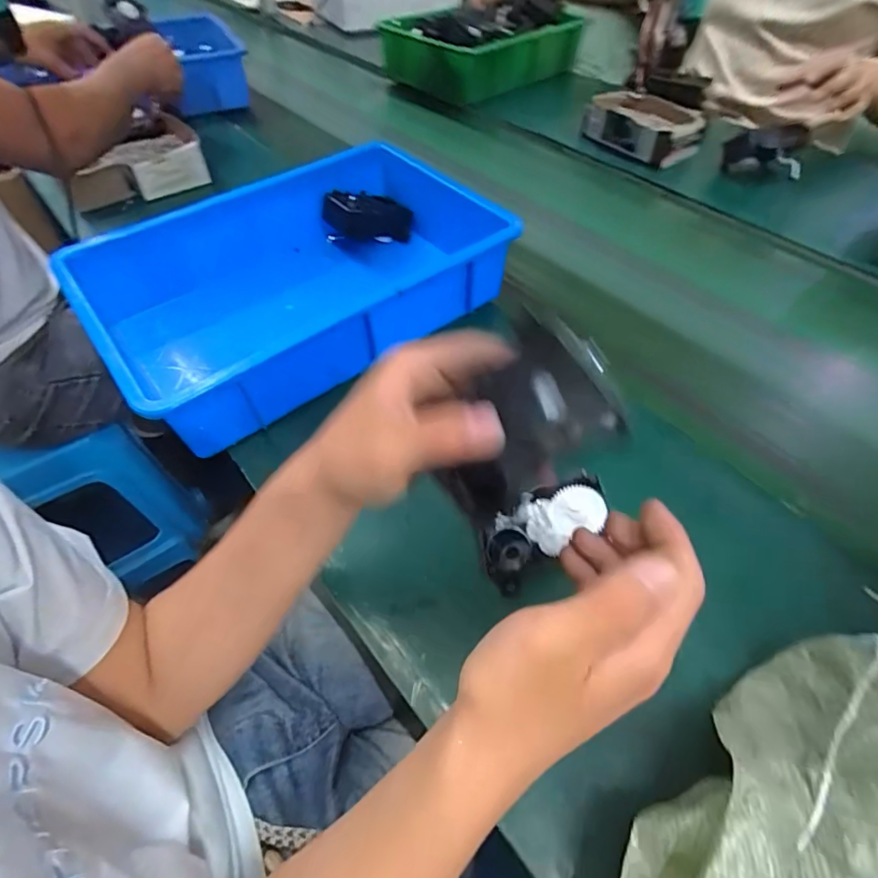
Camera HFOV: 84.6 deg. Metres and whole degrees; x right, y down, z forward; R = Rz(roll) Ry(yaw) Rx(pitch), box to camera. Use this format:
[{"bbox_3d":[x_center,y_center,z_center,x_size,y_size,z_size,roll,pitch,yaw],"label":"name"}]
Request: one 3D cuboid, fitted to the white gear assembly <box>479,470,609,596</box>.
[{"bbox_3d":[0.079,0.067,0.373,0.104,0.025,0.061,-38,54,13],"label":"white gear assembly"}]

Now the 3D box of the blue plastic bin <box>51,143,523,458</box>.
[{"bbox_3d":[-0.143,-0.176,0.549,0.406,0.131,0.278,-29,57,-22],"label":"blue plastic bin"}]

